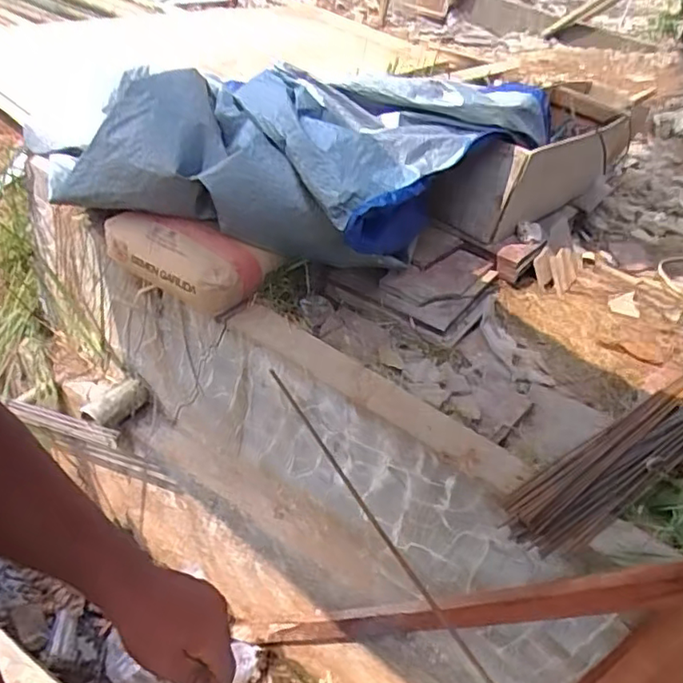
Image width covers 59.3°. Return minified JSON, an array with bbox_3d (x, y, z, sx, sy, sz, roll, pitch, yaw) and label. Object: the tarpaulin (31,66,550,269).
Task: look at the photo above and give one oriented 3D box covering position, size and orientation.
[{"bbox_3d":[-0.141,-0.529,1.650,1.260,0.364,0.656,20,39,7],"label":"tarpaulin"}]

